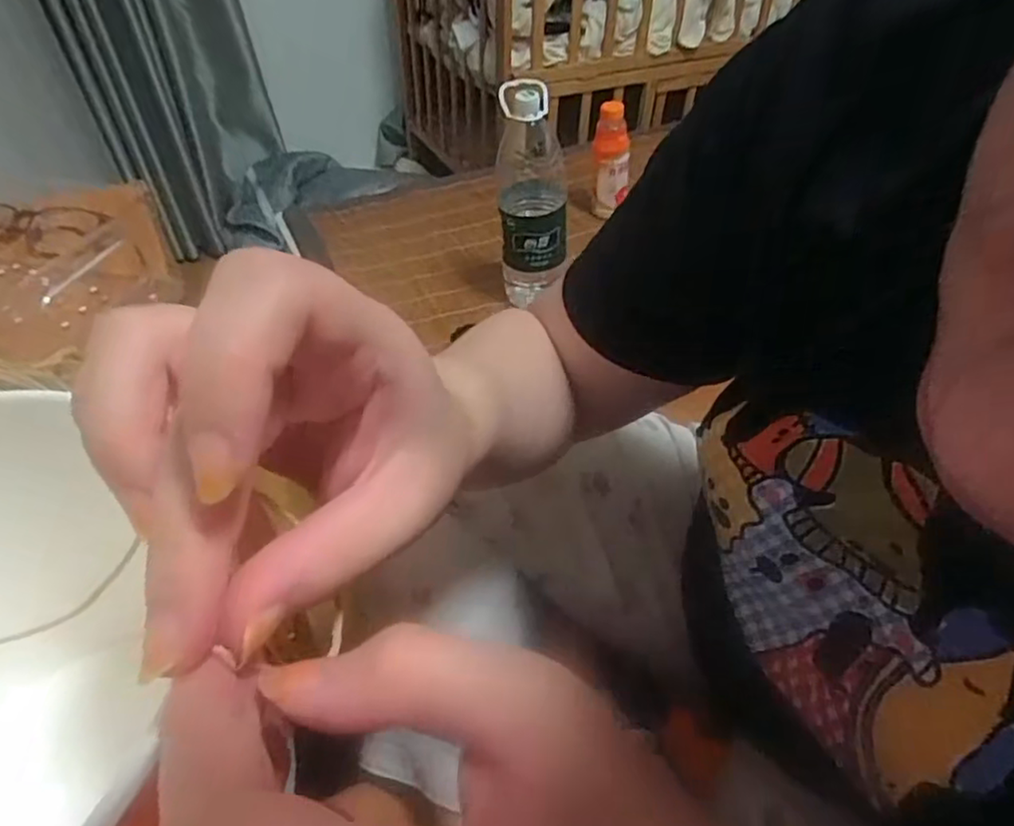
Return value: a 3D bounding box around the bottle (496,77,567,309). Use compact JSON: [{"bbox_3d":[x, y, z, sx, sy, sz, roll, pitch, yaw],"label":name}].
[{"bbox_3d":[0.039,-0.321,0.967,0.103,0.320,0.100,0,45,1],"label":"bottle"}]

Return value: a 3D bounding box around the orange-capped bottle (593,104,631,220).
[{"bbox_3d":[0.196,-0.465,1.190,0.068,0.207,0.065,1,45,2],"label":"orange-capped bottle"}]

